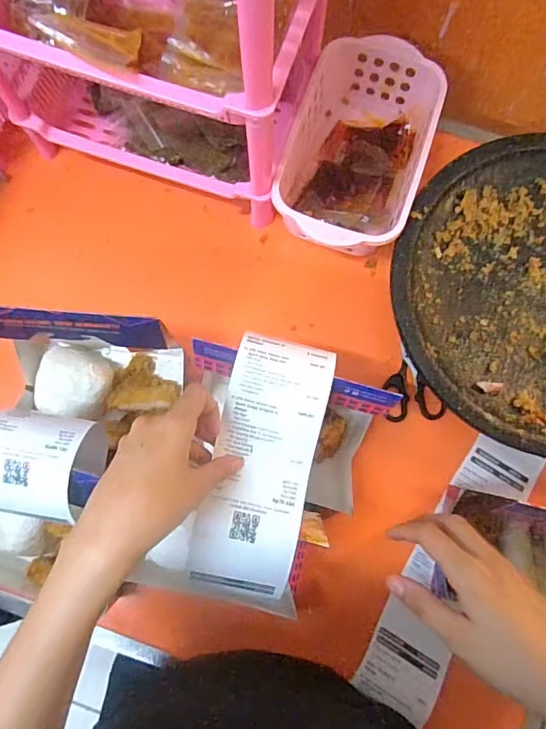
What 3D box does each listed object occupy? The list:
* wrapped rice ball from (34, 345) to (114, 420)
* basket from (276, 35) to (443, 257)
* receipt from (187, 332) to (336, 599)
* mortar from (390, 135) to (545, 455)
[{"bbox_3d":[-0.211,0.016,0.527,0.070,0.044,0.078,7,79,1],"label":"wrapped rice ball"},{"bbox_3d":[0.095,-0.239,0.571,0.144,0.086,0.239,18,80,3],"label":"basket"},{"bbox_3d":[-0.008,0.078,0.391,0.078,0.025,0.197,12,82,2],"label":"receipt"},{"bbox_3d":[0.304,-0.075,0.548,0.335,0.064,0.333,0,79,-1],"label":"mortar"}]

